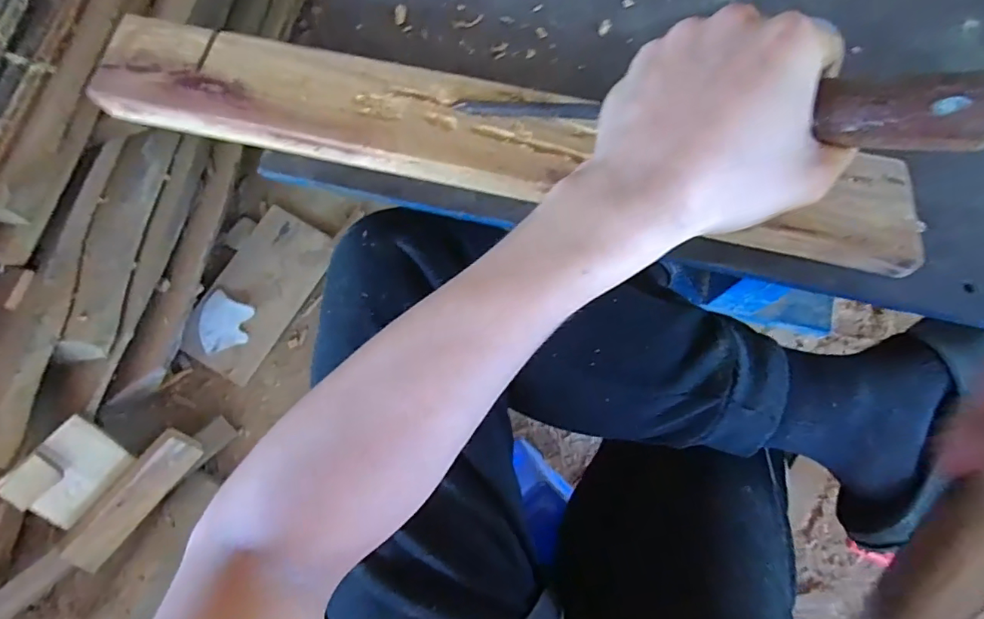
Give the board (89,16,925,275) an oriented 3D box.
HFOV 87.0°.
[{"bbox_3d":[-0.002,-0.100,0.302,0.464,0.025,0.070,14,75,5],"label":"board"}]

